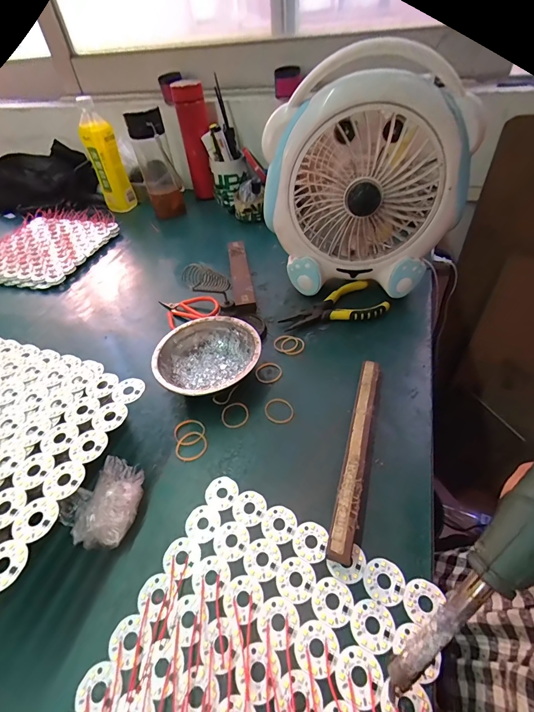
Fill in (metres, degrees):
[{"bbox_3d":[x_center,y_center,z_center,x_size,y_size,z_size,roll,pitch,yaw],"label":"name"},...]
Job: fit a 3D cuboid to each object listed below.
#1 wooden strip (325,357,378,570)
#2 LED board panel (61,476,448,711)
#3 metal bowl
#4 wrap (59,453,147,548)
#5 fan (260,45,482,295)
[{"bbox_3d":[0.091,0.087,0.338,0.020,0.017,0.212,10,48,16],"label":"wooden strip"},{"bbox_3d":[-0.009,0.217,0.235,0.204,0.006,0.210,19,51,23],"label":"LED board panel"},{"bbox_3d":[-0.071,0.007,0.421,0.127,0.042,0.125,-3,46,3],"label":"metal bowl"},{"bbox_3d":[-0.148,0.134,0.314,0.076,0.029,0.072,-3,46,3],"label":"wrap"},{"bbox_3d":[0.127,-0.227,0.469,0.252,0.270,0.147,3,47,9],"label":"fan"}]

